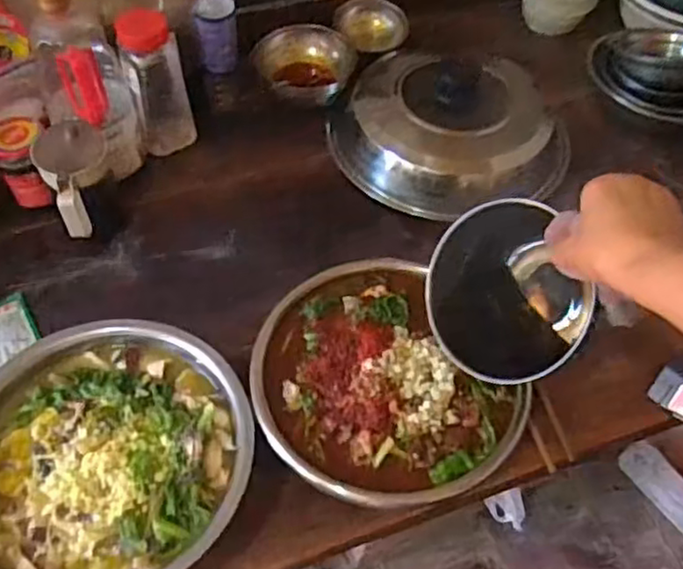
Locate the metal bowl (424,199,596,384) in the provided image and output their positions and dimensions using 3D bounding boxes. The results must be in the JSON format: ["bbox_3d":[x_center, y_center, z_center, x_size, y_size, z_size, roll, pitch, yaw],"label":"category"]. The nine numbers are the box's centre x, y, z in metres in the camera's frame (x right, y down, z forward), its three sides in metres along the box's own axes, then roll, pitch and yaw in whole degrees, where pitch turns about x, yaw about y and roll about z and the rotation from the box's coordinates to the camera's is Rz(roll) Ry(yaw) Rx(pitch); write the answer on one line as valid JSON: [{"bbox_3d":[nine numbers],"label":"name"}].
[{"bbox_3d":[0.172,0.009,0.707,0.154,0.060,0.176,-24,75,25],"label":"metal bowl"}]

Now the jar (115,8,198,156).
[{"bbox_3d":[-0.258,-0.284,0.952,0.093,0.217,0.073,-29,62,-23],"label":"jar"}]

